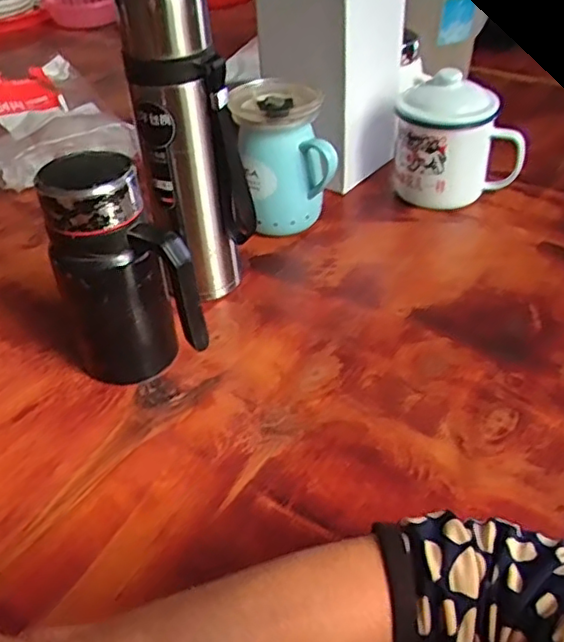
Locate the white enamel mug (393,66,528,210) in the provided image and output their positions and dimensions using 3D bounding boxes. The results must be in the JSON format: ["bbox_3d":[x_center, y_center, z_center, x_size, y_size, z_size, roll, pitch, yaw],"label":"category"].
[{"bbox_3d":[0.180,-0.183,0.659,0.128,0.118,0.104,9,42,15],"label":"white enamel mug"}]

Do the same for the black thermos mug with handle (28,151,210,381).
[{"bbox_3d":[-0.108,-0.029,0.447,0.083,0.162,0.087,-18,42,-17],"label":"black thermos mug with handle"}]

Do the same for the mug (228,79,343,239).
[{"bbox_3d":[-0.001,-0.149,0.615,0.078,0.126,0.104,-12,41,-10],"label":"mug"}]

